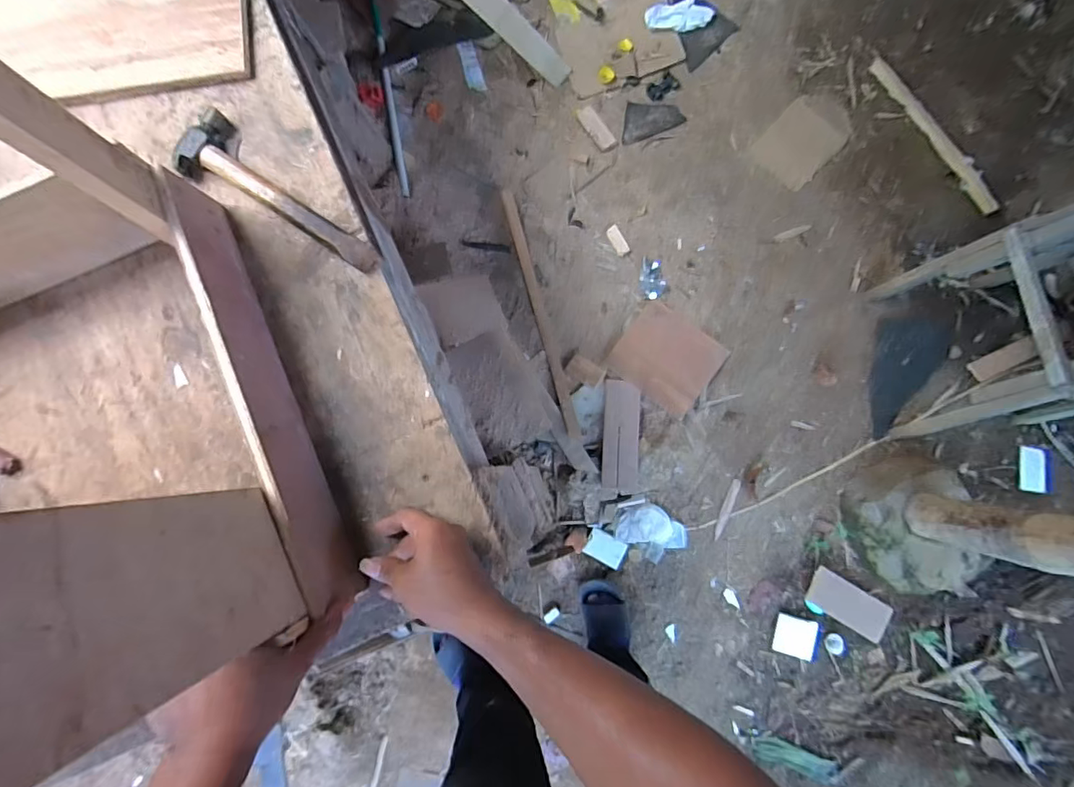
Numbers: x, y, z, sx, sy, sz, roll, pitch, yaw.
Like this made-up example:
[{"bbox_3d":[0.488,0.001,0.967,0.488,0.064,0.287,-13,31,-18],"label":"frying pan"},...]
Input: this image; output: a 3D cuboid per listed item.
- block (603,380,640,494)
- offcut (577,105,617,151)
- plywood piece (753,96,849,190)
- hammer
[{"bbox_3d":[0.219,0.109,1.273,0.093,0.025,0.278,2,84,4],"label":"block"},{"bbox_3d":[0.172,-0.760,1.413,0.055,0.013,0.151,-30,83,0],"label":"offcut"},{"bbox_3d":[0.720,-0.686,1.347,0.180,0.013,0.227,43,88,7],"label":"plywood piece"},{"bbox_3d":[-0.292,-0.208,0.544,0.254,0.028,0.073,41,86,10],"label":"hammer"}]

